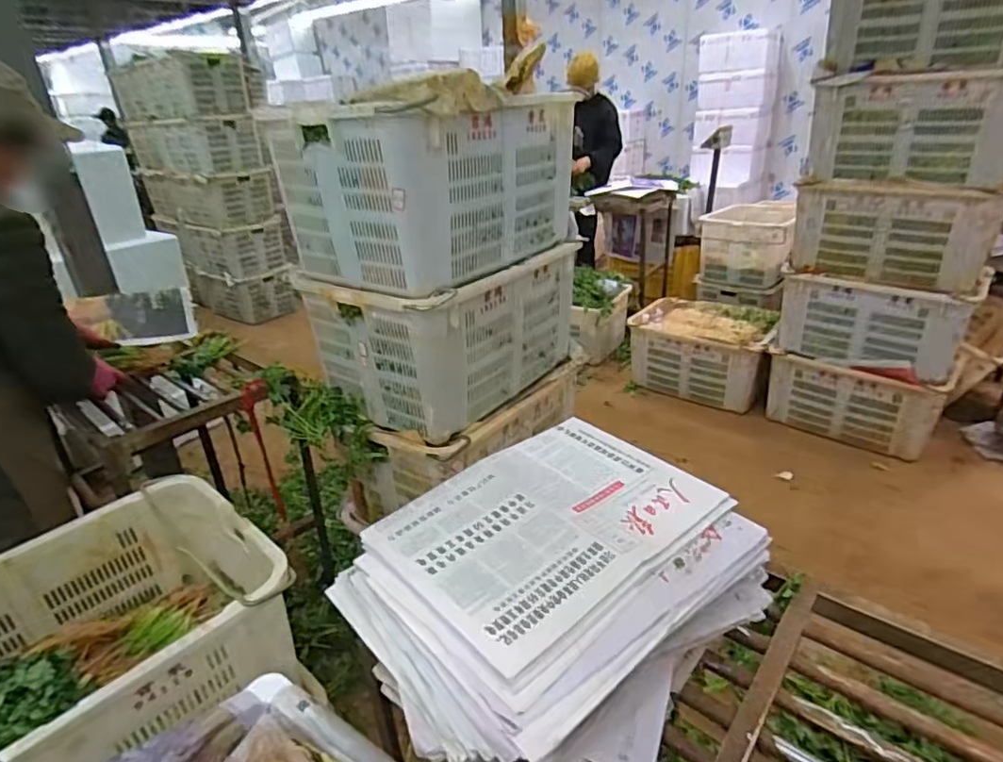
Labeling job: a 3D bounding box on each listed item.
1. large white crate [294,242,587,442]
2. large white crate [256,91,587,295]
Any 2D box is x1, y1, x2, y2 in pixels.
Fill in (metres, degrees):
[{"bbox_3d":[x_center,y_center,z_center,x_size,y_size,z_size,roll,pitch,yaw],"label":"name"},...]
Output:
[{"bbox_3d":[-0.130,-0.150,1.485,0.395,0.328,0.595,15,32,32],"label":"large white crate"},{"bbox_3d":[-0.142,-0.471,1.361,0.429,0.351,0.619,15,32,32],"label":"large white crate"}]

